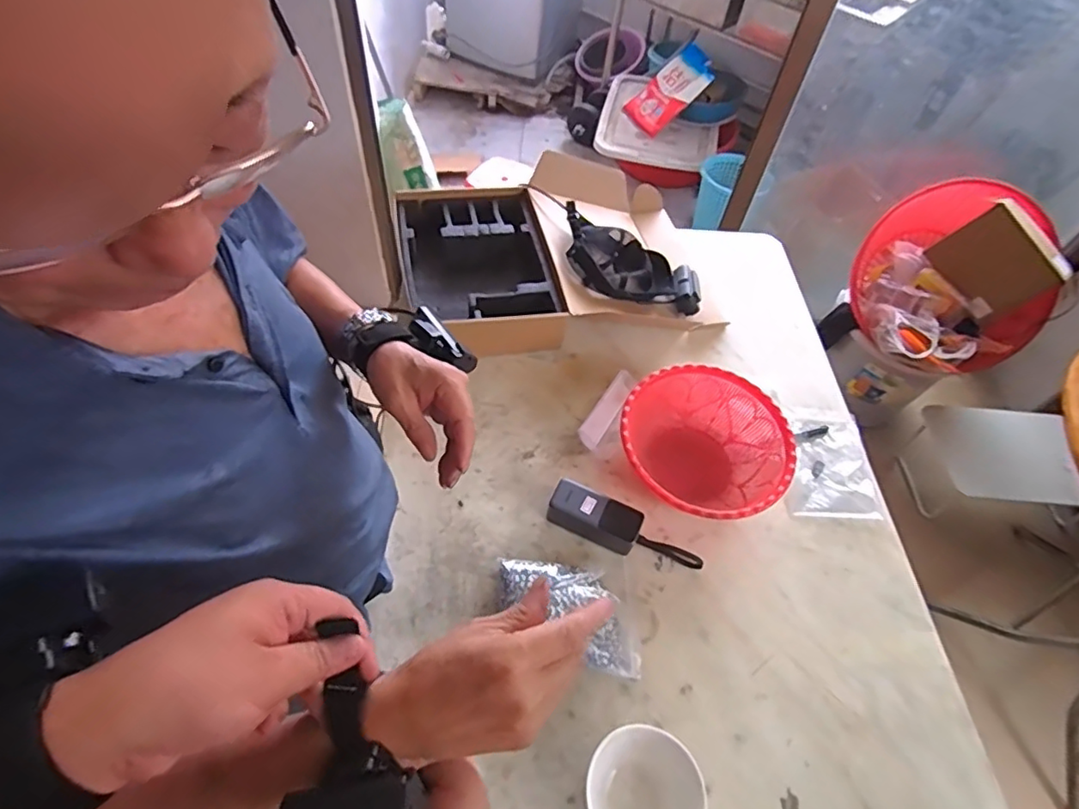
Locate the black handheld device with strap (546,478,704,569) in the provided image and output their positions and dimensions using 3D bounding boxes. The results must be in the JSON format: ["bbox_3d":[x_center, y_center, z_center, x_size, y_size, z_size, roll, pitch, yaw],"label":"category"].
[{"bbox_3d":[0.124,0.187,0.835,0.233,0.046,0.065,24,56,10],"label":"black handheld device with strap"}]

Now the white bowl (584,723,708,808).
[{"bbox_3d":[0.113,0.446,0.659,0.129,0.077,0.130,39,60,19],"label":"white bowl"}]

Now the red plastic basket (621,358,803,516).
[{"bbox_3d":[0.254,0.071,0.904,0.243,0.111,0.252,2,55,-3],"label":"red plastic basket"}]

